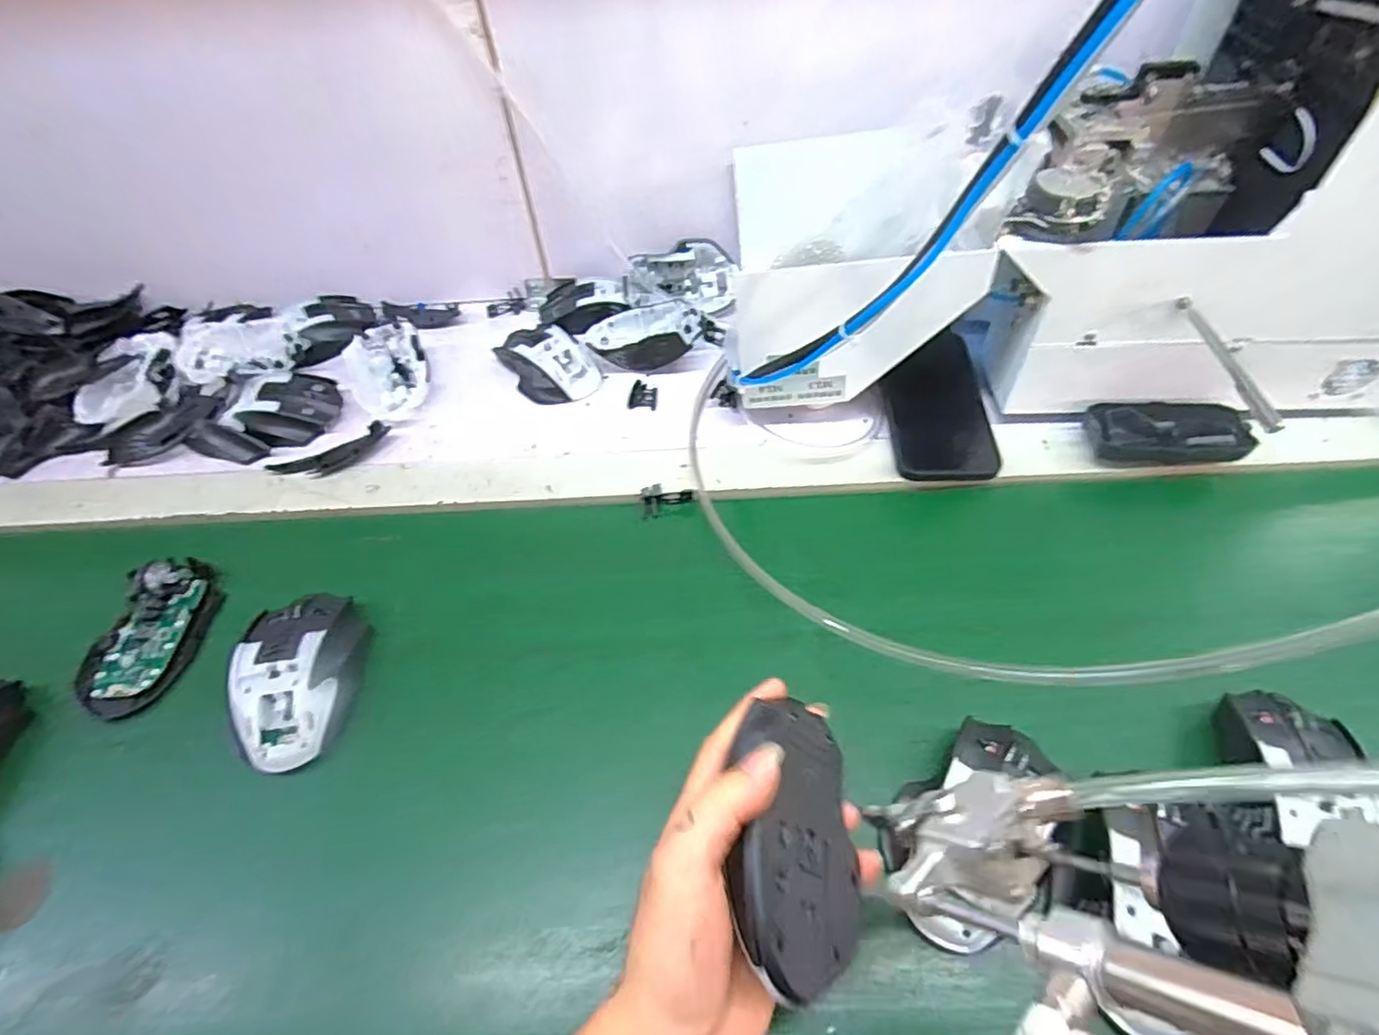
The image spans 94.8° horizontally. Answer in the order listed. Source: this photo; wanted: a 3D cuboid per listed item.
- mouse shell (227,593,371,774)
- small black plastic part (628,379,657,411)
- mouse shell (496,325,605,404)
[{"bbox_3d":[-0.256,0.101,0.413,0.071,0.034,0.116,-10,51,-3],"label":"mouse shell"},{"bbox_3d":[-0.042,-0.113,0.583,0.025,0.006,0.034,2,53,6],"label":"small black plastic part"},{"bbox_3d":[-0.133,-0.148,0.602,0.068,0.034,0.096,-33,57,-20],"label":"mouse shell"}]

